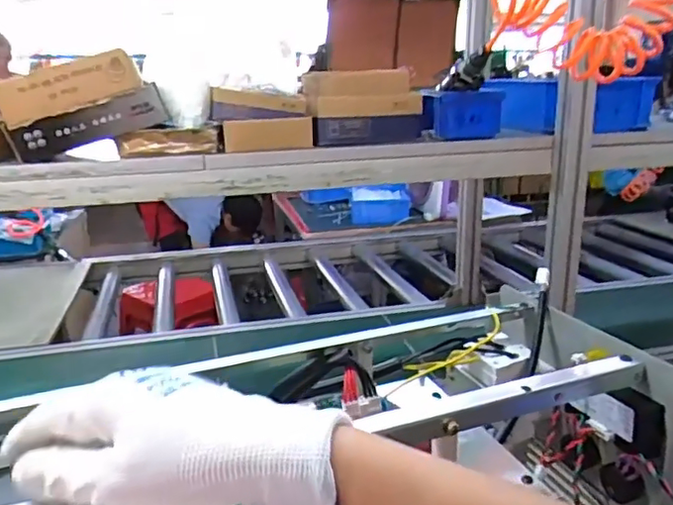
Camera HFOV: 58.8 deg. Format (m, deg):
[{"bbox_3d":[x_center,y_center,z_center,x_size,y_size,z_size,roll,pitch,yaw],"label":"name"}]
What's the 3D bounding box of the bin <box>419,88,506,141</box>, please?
[{"bbox_3d":[0.200,-0.220,0.951,0.112,0.073,0.064,-2,16,-3],"label":"bin"}]

